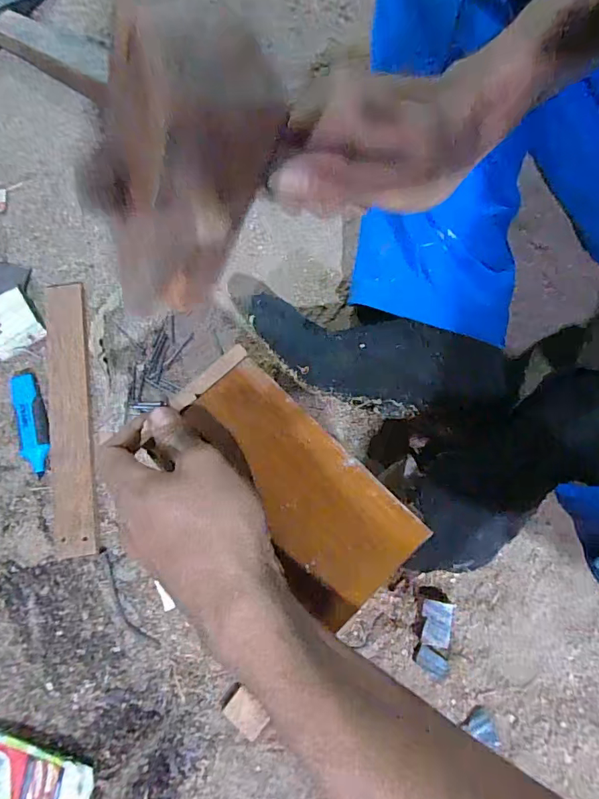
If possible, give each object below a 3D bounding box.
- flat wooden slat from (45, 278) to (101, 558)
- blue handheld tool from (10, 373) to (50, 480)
[{"bbox_3d":[-0.218,0.012,0.437,0.037,0.011,0.261,-7,76,-10],"label":"flat wooden slat"},{"bbox_3d":[-0.251,0.021,0.434,0.024,0.017,0.098,-16,79,-2],"label":"blue handheld tool"}]

